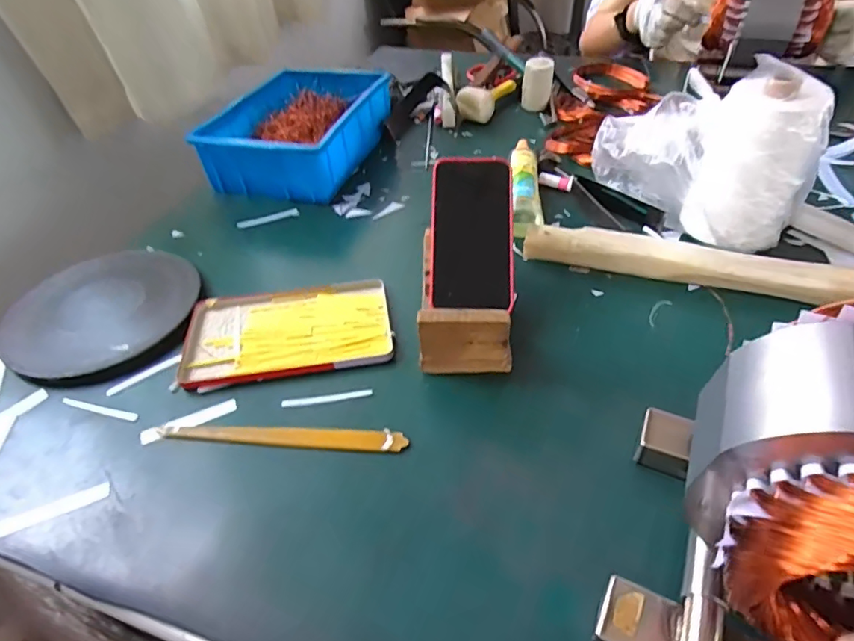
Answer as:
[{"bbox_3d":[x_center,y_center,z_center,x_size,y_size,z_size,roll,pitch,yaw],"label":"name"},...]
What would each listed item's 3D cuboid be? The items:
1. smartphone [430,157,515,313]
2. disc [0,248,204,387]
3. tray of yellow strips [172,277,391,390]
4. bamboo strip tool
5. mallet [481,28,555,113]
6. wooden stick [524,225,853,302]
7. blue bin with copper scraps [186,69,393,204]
[{"bbox_3d":[0.045,-0.087,0.512,0.080,0.008,0.156,0,79,4],"label":"smartphone"},{"bbox_3d":[-0.348,-0.008,0.546,0.191,0.033,0.191,-2,43,2],"label":"disc"},{"bbox_3d":[-0.140,0.009,0.523,0.201,0.014,0.119,-8,44,-4],"label":"tray of yellow strips"},{"bbox_3d":[-0.122,0.096,0.432,0.208,0.004,0.020,0,44,5],"label":"bamboo strip tool"},{"bbox_3d":[0.154,-0.474,0.951,0.056,0.083,0.261,-13,44,-9],"label":"mallet"},{"bbox_3d":[0.266,-0.059,0.537,0.324,0.034,0.037,13,46,18],"label":"wooden stick"},{"bbox_3d":[-0.184,-0.283,0.778,0.190,0.095,0.287,10,45,15],"label":"blue bin with copper scraps"}]

